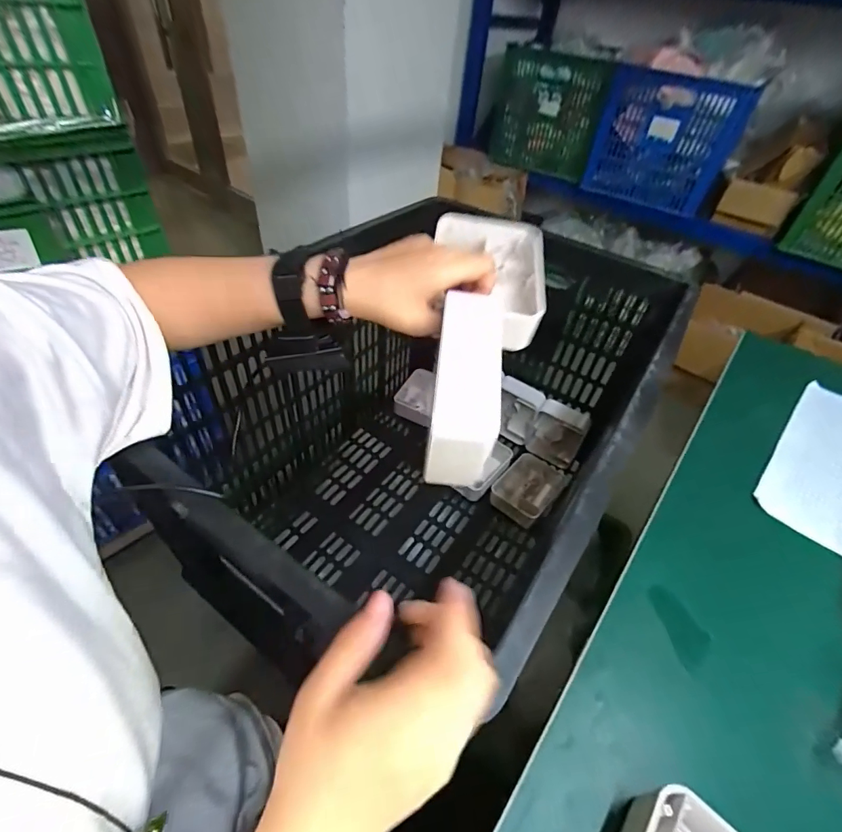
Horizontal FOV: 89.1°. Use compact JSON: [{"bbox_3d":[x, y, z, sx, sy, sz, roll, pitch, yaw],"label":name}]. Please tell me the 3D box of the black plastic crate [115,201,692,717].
[{"bbox_3d":[0.021,0.011,0.667,0.483,0.427,0.606,29,49,21],"label":"black plastic crate"}]

